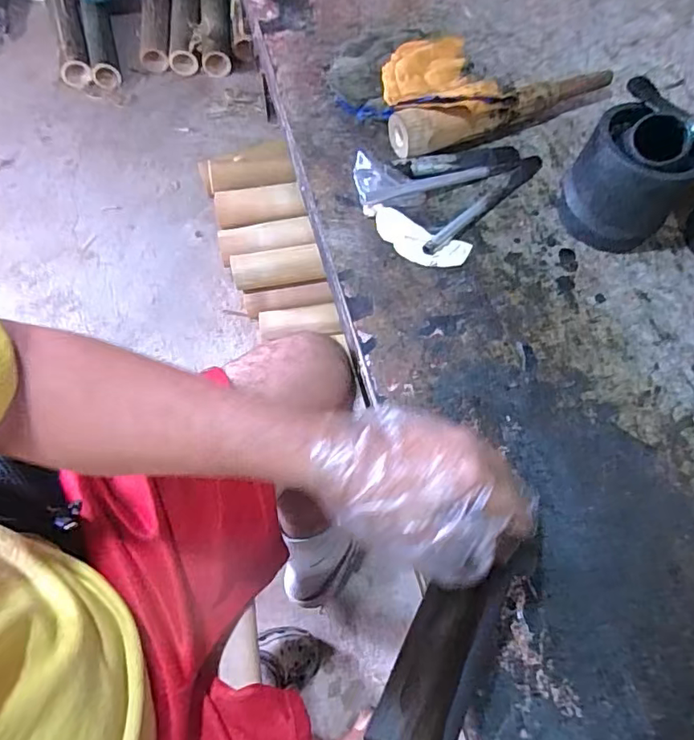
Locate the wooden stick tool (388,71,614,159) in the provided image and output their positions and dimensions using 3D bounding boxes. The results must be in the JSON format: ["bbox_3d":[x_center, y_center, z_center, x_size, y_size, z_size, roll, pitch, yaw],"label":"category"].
[{"bbox_3d":[0.187,-0.300,0.600,0.283,0.057,0.045,-18,67,-9],"label":"wooden stick tool"}]

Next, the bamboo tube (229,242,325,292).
[{"bbox_3d":[-0.140,-0.207,1.054,0.182,0.064,0.063,-5,65,-6],"label":"bamboo tube"}]

